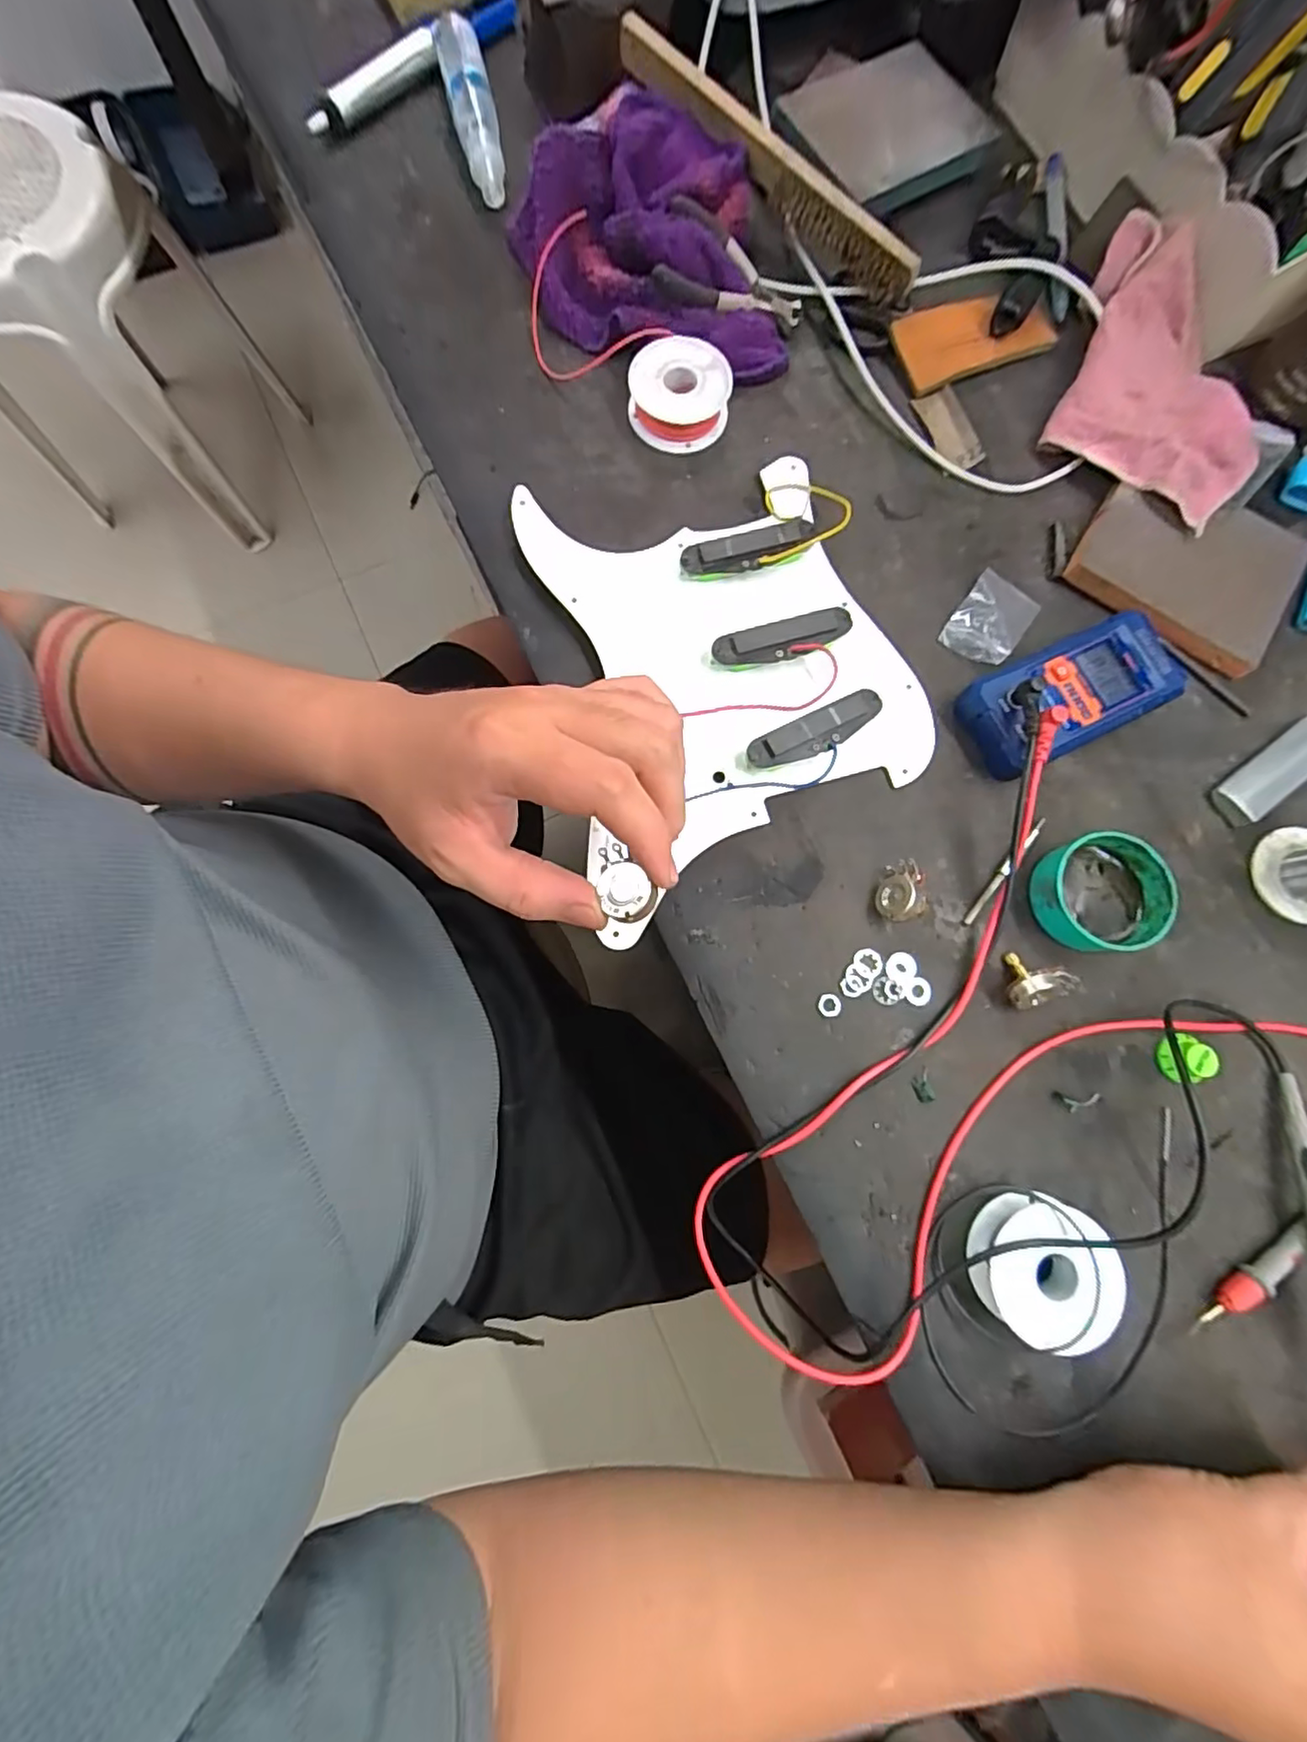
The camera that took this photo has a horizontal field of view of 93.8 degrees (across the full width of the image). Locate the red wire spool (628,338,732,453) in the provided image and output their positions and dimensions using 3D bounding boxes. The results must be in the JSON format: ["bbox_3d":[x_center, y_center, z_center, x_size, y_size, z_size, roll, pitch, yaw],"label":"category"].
[{"bbox_3d":[0.015,-0.294,0.377,0.060,0.024,0.056,0,79,0],"label":"red wire spool"}]

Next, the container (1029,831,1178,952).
[{"bbox_3d":[0.235,0.012,0.324,0.061,0.027,0.059,0,79,0],"label":"container"}]

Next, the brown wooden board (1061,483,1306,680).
[{"bbox_3d":[0.320,-0.186,0.365,0.117,0.017,0.105,32,81,5],"label":"brown wooden board"}]

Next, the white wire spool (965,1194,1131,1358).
[{"bbox_3d":[0.183,0.189,0.289,0.058,0.028,0.057,0,79,0],"label":"white wire spool"}]

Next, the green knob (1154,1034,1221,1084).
[{"bbox_3d":[0.274,0.097,0.314,0.021,0.013,0.023,0,79,0],"label":"green knob"}]

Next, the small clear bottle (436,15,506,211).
[{"bbox_3d":[-0.118,-0.497,0.400,0.027,0.025,0.138,-14,80,-3],"label":"small clear bottle"}]

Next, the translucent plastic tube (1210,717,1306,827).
[{"bbox_3d":[0.357,-0.058,0.349,0.078,0.015,0.025,-36,82,-7],"label":"translucent plastic tube"}]

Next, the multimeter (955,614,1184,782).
[{"bbox_3d":[0.232,-0.098,0.344,0.116,0.026,0.056,-26,81,-5],"label":"multimeter"}]

